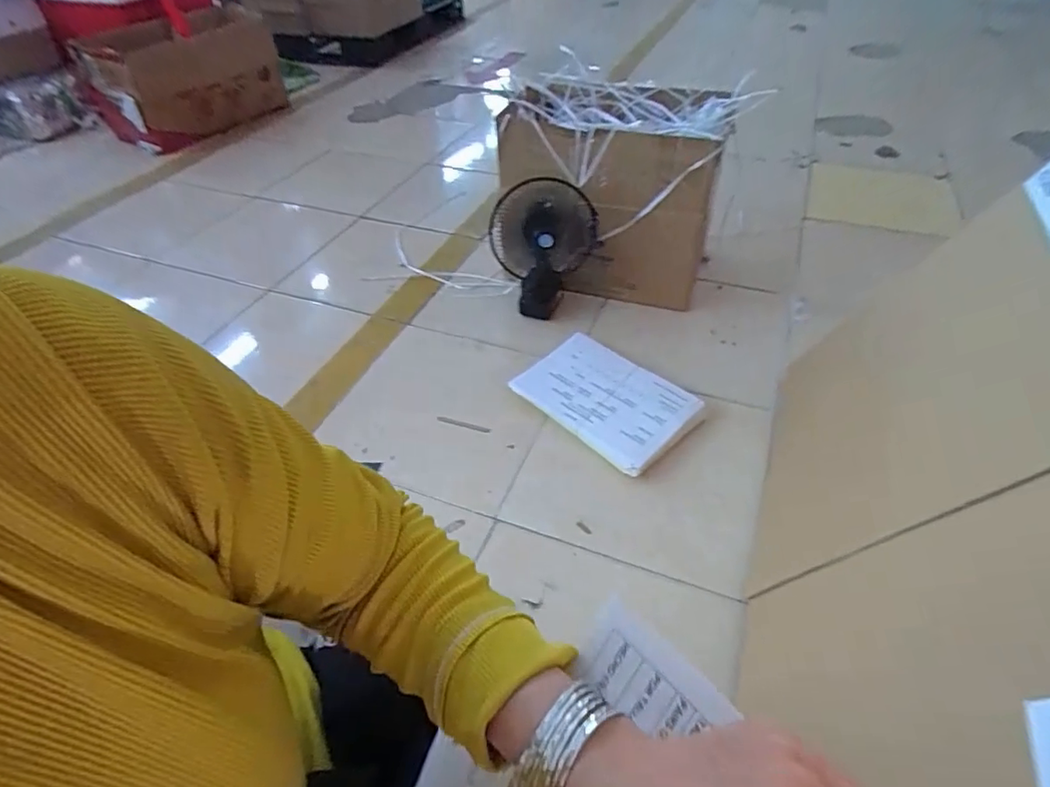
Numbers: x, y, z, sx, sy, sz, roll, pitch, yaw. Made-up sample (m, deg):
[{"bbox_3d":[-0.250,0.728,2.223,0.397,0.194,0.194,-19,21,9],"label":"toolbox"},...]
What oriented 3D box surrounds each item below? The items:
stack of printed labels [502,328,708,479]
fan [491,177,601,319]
[{"bbox_3d":[0.148,0.009,1.059,0.212,0.034,0.324,-35,53,-29],"label":"stack of printed labels"},{"bbox_3d":[0.040,-0.309,1.210,0.224,0.287,0.195,-3,44,0],"label":"fan"}]

